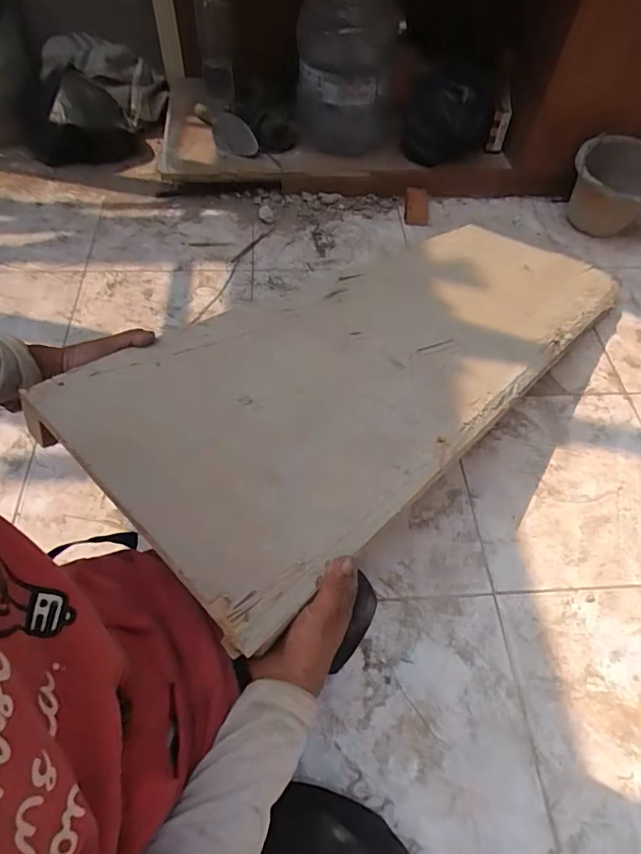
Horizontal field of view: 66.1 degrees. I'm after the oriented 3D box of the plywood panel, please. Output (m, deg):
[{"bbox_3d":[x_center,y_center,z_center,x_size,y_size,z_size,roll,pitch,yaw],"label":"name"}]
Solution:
[{"bbox_3d":[0.151,-0.140,0.770,0.344,0.027,1.006,41,50,20],"label":"plywood panel"}]

